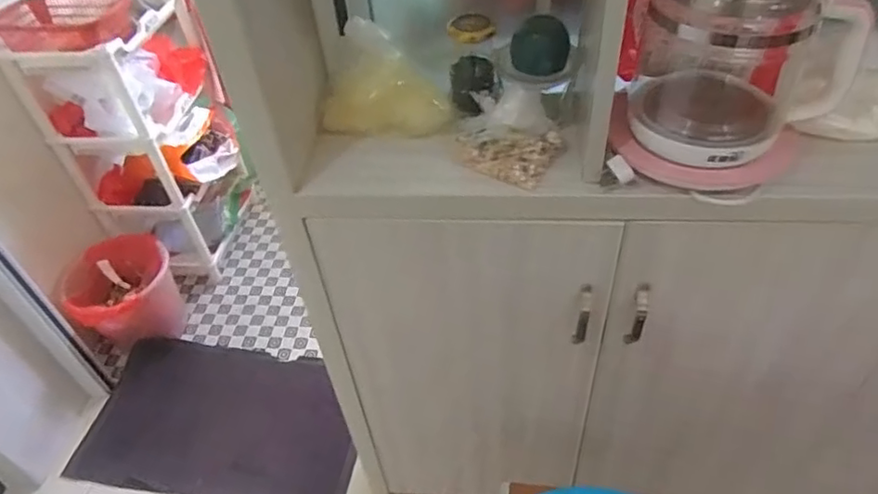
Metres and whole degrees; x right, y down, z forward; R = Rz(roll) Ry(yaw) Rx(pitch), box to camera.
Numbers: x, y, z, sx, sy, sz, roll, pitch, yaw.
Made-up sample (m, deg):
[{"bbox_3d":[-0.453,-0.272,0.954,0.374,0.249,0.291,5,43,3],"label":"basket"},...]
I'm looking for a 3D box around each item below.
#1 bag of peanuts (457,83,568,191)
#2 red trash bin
[{"bbox_3d":[0.078,-0.131,0.681,0.108,0.078,0.076,19,51,22],"label":"bag of peanuts"},{"bbox_3d":[-0.823,0.129,1.596,0.224,0.219,0.258,32,57,31],"label":"red trash bin"}]

